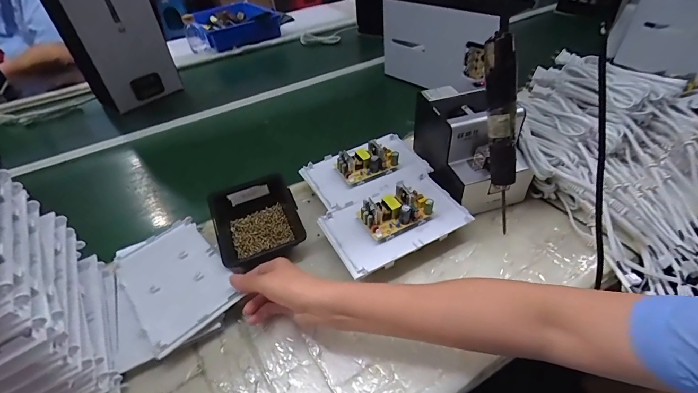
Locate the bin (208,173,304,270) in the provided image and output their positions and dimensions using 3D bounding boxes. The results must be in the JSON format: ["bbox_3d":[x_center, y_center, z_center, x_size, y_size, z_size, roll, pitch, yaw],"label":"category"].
[{"bbox_3d":[-0.145,0.042,0.546,0.129,0.067,0.139,-19,43,-14],"label":"bin"}]

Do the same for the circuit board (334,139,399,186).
[{"bbox_3d":[0.029,-0.062,0.598,0.100,0.037,0.066,-22,44,-17],"label":"circuit board"}]

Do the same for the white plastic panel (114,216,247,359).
[{"bbox_3d":[-0.239,0.110,0.480,0.120,0.011,0.194,-34,49,-28],"label":"white plastic panel"}]

